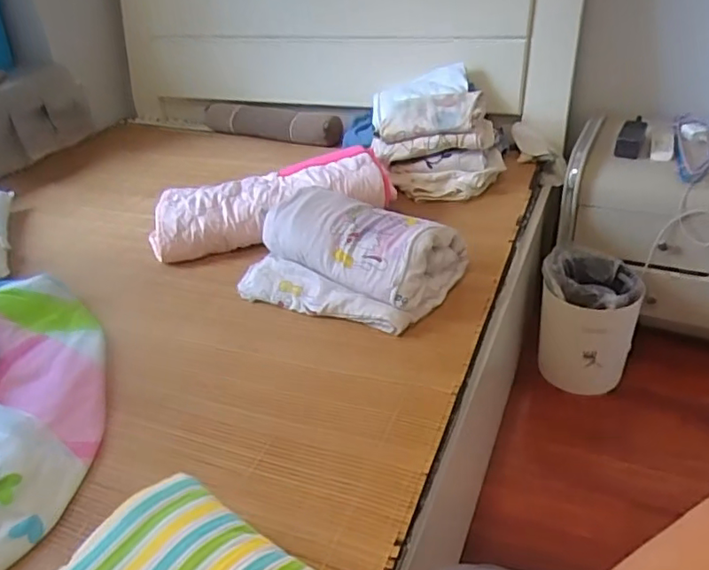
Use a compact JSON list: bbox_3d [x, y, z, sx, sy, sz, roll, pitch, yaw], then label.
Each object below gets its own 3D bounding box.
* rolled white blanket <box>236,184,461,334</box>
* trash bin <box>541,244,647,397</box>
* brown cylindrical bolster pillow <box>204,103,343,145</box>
[{"bbox_3d":[-0.016,-0.052,1.072,0.373,0.130,0.245,16,38,29],"label":"rolled white blanket"},{"bbox_3d":[0.546,0.078,1.372,0.208,0.260,0.218,7,35,18],"label":"trash bin"},{"bbox_3d":[-0.279,-0.510,1.843,0.539,0.084,0.094,14,37,26],"label":"brown cylindrical bolster pillow"}]

